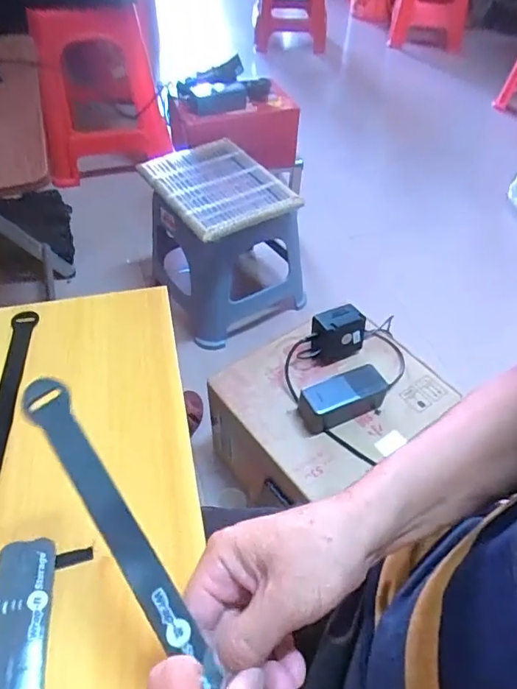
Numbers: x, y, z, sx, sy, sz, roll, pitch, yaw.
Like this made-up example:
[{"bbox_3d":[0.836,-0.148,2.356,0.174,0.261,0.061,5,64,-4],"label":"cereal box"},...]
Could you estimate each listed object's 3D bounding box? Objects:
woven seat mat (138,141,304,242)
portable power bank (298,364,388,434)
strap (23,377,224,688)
[{"bbox_3d":[-0.084,-0.331,1.034,0.221,0.035,0.288,-25,54,-22],"label":"woven seat mat"},{"bbox_3d":[0.127,0.078,0.766,0.136,0.051,0.056,-19,52,-17],"label":"portable power bank"},{"bbox_3d":[-0.077,0.105,0.283,0.023,0.010,0.197,-30,77,-24],"label":"strap"}]

